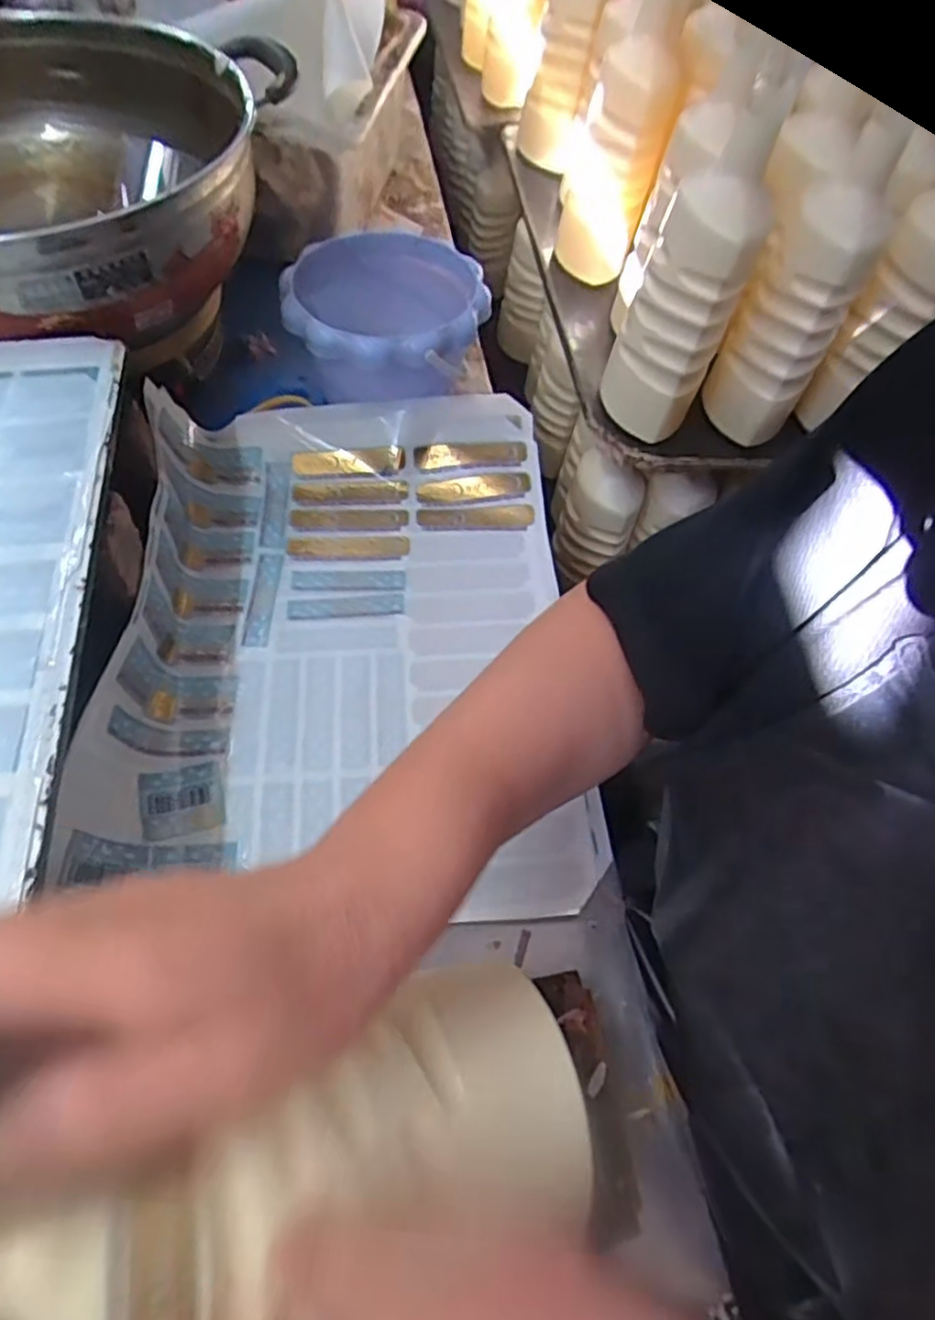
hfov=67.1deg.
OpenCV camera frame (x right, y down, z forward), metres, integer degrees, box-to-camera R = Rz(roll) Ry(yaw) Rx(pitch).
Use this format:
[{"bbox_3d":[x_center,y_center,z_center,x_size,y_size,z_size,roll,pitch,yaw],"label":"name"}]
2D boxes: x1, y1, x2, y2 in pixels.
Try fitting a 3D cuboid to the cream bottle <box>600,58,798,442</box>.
[{"bbox_3d":[0.163,-0.282,0.523,0.074,0.226,0.086,17,57,3],"label":"cream bottle"}]

